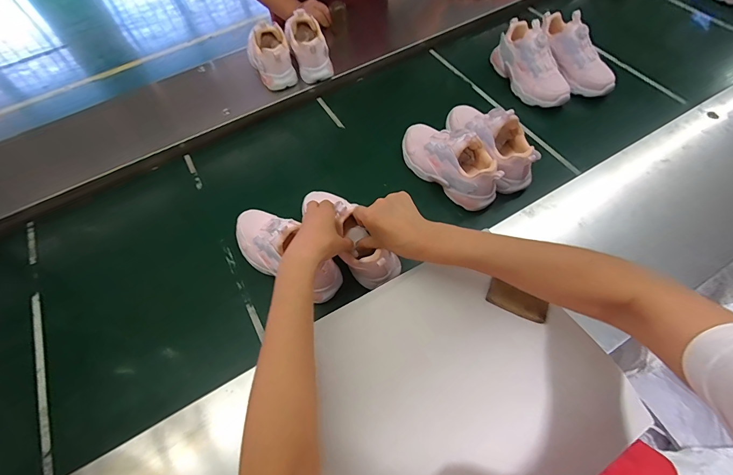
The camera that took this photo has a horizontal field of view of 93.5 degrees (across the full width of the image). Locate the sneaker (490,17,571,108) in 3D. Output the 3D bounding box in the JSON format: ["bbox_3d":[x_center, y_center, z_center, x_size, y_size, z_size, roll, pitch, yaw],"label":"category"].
[{"bbox_3d":[0.359,-0.378,0.748,0.070,0.104,0.212,-20,60,-8],"label":"sneaker"}]

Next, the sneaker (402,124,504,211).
[{"bbox_3d":[0.147,-0.150,0.621,0.076,0.104,0.211,-42,65,-19],"label":"sneaker"}]

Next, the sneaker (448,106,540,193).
[{"bbox_3d":[0.219,-0.185,0.636,0.094,0.112,0.211,-26,61,-12],"label":"sneaker"}]

